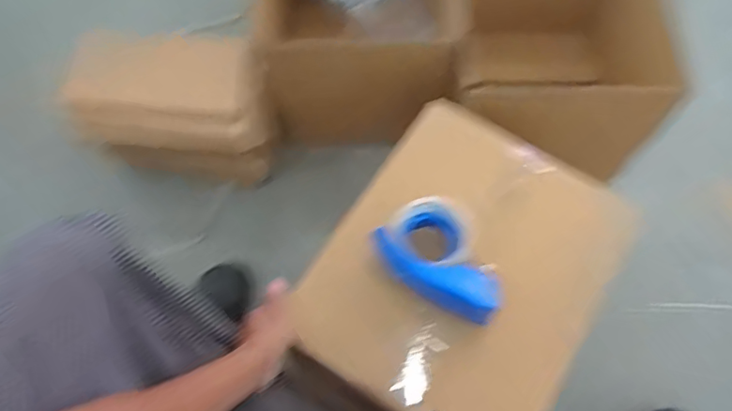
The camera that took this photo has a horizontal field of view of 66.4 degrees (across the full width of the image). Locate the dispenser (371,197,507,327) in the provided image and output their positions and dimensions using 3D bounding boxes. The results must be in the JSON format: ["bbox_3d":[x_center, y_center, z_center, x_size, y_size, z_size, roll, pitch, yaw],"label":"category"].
[{"bbox_3d":[0.094,0.062,0.675,0.156,0.080,0.115,29,67,13],"label":"dispenser"}]

